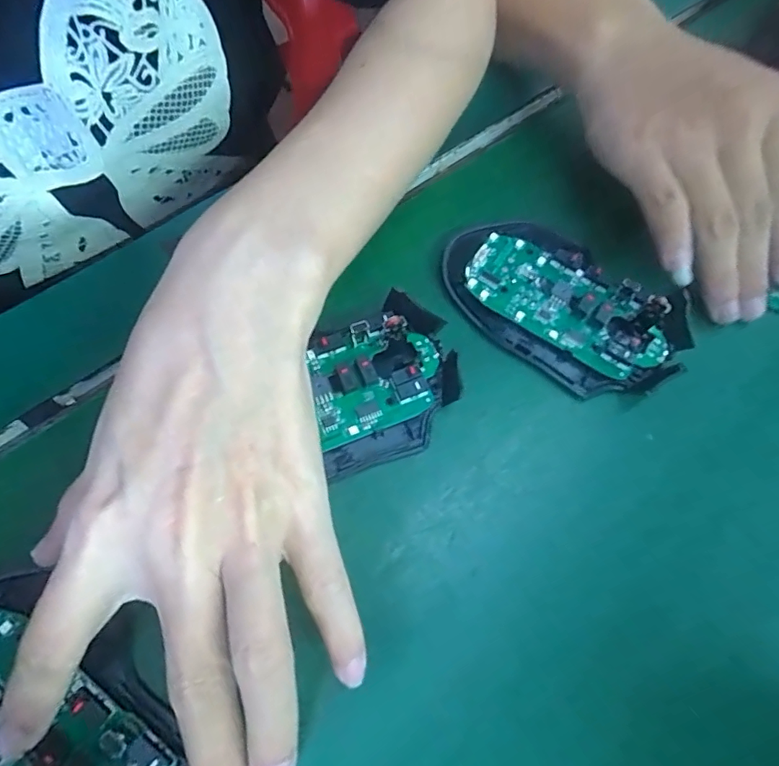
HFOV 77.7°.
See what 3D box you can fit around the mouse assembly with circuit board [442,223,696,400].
[{"bbox_3d":[0.080,-0.036,0.226,0.113,0.016,0.061,35,67,10],"label":"mouse assembly with circuit board"}]

